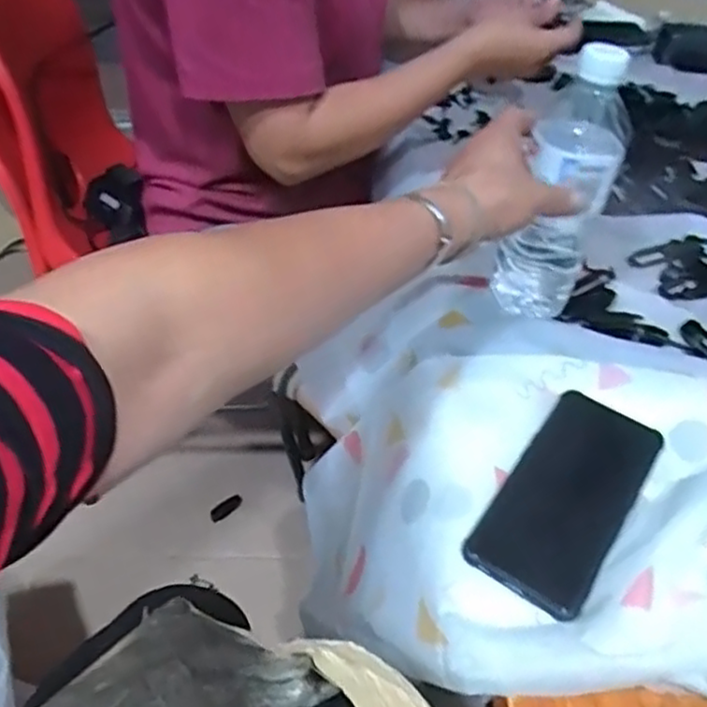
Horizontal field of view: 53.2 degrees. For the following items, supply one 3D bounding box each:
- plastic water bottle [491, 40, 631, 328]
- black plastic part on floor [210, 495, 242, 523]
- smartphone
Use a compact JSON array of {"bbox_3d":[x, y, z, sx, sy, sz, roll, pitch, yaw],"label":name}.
[{"bbox_3d":[0.159,-0.123,0.540,0.066,0.209,0.064,28,47,21],"label":"plastic water bottle"},{"bbox_3d":[-0.204,0.248,1.128,0.057,0.012,0.021,-32,55,-31],"label":"black plastic part on floor"},{"bbox_3d":[0.143,0.088,0.460,0.074,0.008,0.159,29,50,23],"label":"smartphone"}]

